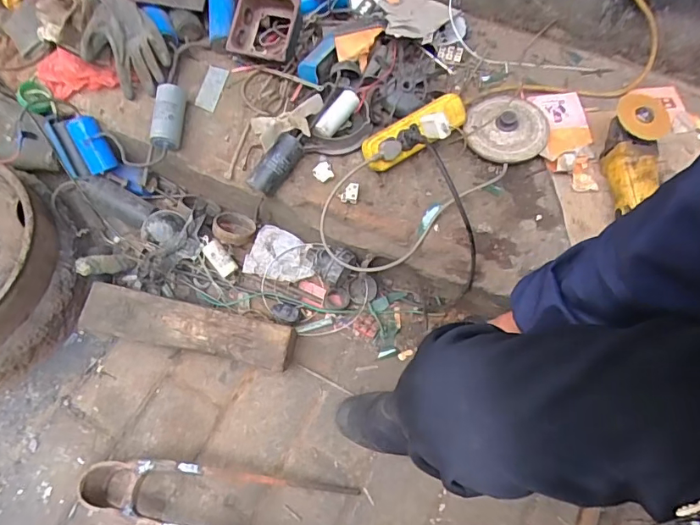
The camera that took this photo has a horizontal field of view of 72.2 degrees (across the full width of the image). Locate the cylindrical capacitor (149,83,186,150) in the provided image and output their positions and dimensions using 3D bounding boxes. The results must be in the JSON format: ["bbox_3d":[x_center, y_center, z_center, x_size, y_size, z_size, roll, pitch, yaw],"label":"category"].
[{"bbox_3d":[-0.320,-0.258,0.850,0.050,0.041,0.112,2,77,2],"label":"cylindrical capacitor"}]

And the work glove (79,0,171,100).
[{"bbox_3d":[-0.431,-0.411,0.914,0.142,0.082,0.195,-27,67,-12],"label":"work glove"}]

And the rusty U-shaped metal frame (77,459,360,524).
[{"bbox_3d":[-0.194,0.369,0.730,0.402,0.067,0.103,7,64,4],"label":"rusty U-shaped metal frame"}]

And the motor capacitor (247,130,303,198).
[{"bbox_3d":[-0.124,-0.164,0.811,0.039,0.051,0.113,34,83,16],"label":"motor capacitor"}]

